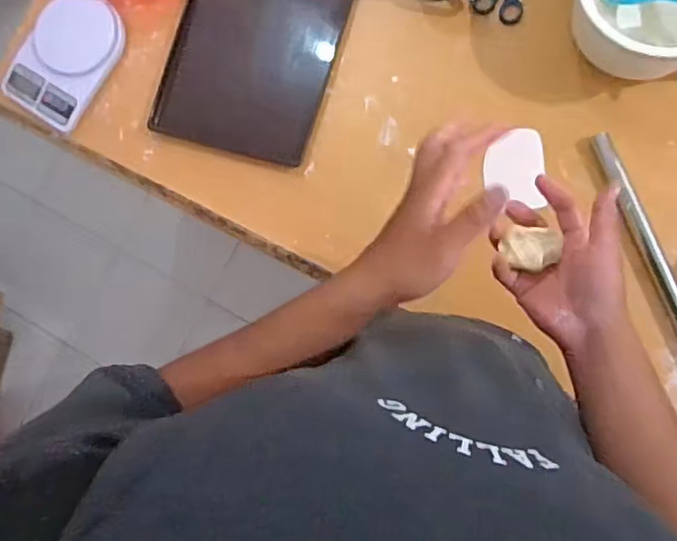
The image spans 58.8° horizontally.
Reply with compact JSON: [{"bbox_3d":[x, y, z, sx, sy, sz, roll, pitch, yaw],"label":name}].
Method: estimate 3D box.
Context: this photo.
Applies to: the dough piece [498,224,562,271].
[{"bbox_3d":[0.173,-0.022,0.546,0.052,0.032,0.042,7,85,8],"label":"dough piece"}]

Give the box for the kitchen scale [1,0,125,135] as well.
[{"bbox_3d":[-0.412,-0.320,0.903,0.141,0.039,0.201,27,88,10],"label":"kitchen scale"}]

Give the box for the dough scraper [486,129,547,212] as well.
[{"bbox_3d":[0.239,-0.139,0.820,0.079,0.009,0.106,-2,92,3],"label":"dough scraper"}]

